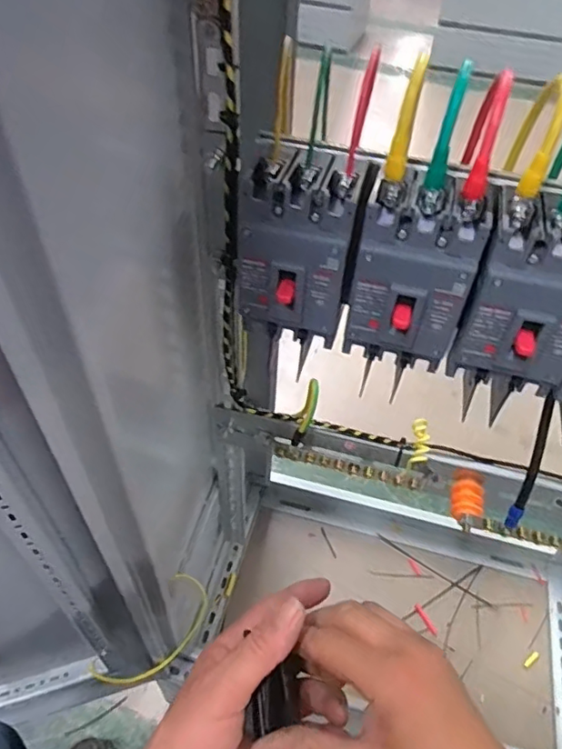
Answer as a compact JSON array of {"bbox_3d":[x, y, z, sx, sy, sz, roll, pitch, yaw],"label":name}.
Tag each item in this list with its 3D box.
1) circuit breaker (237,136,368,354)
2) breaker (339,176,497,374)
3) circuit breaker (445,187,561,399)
[{"bbox_3d":[0.012,-0.090,0.399,0.080,0.114,0.075,10,49,4],"label":"circuit breaker"},{"bbox_3d":[0.091,-0.068,0.388,0.078,0.118,0.070,16,50,9],"label":"breaker"},{"bbox_3d":[0.168,-0.043,0.381,0.079,0.133,0.066,17,50,10],"label":"circuit breaker"}]

